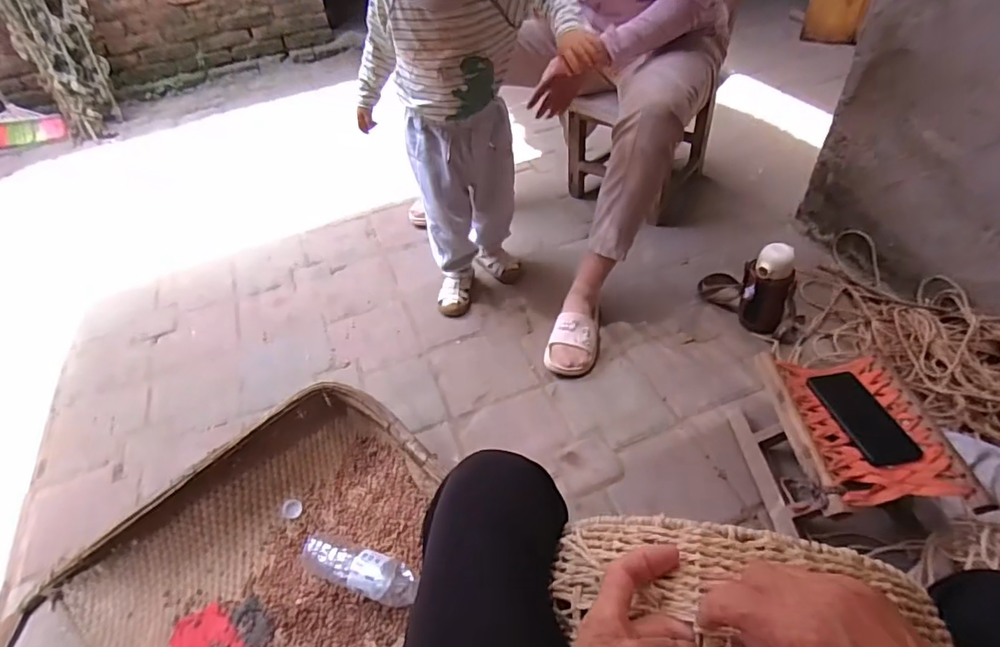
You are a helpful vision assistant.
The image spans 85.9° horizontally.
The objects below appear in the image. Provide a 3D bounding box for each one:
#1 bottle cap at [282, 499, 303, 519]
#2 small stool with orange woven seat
[{"bbox_3d":[-0.362,0.324,0.937,0.033,0.009,0.033,-3,47,3],"label":"bottle cap"},{"bbox_3d":[0.551,0.214,0.870,0.237,0.191,0.289,-3,47,3],"label":"small stool with orange woven seat"}]

